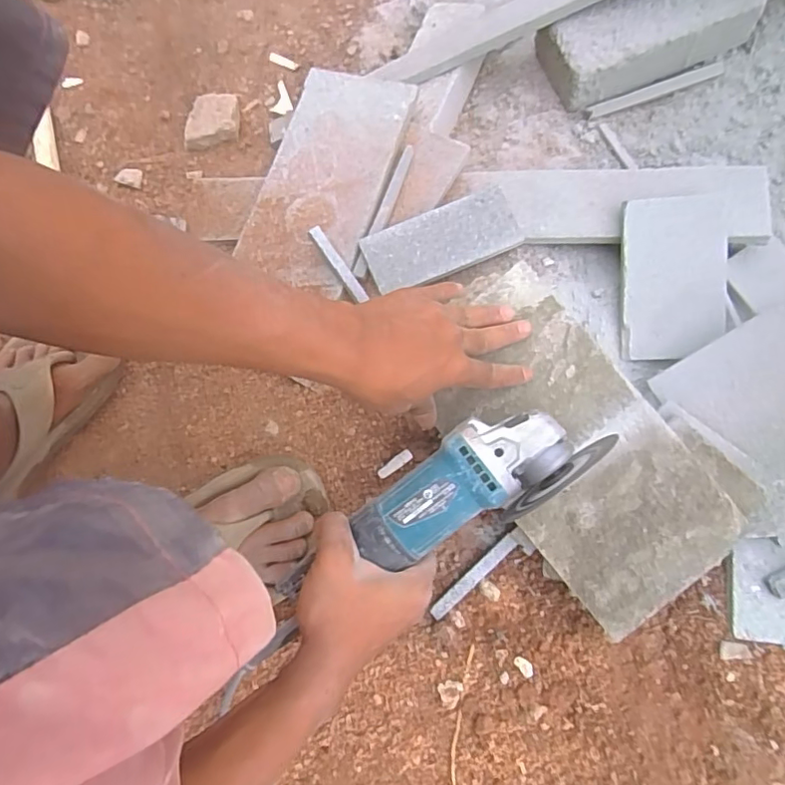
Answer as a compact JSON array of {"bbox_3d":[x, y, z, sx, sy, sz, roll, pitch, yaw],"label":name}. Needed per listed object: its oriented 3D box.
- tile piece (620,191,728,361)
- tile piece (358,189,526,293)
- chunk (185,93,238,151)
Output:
[{"bbox_3d":[0.270,-0.109,0.533,0.095,0.012,0.148,-3,100,11],"label":"tile piece"},{"bbox_3d":[0.049,-0.148,0.546,0.151,0.011,0.064,-22,82,-3],"label":"tile piece"},{"bbox_3d":[-0.213,-0.319,0.658,0.056,0.022,0.062,6,81,1],"label":"chunk"}]

